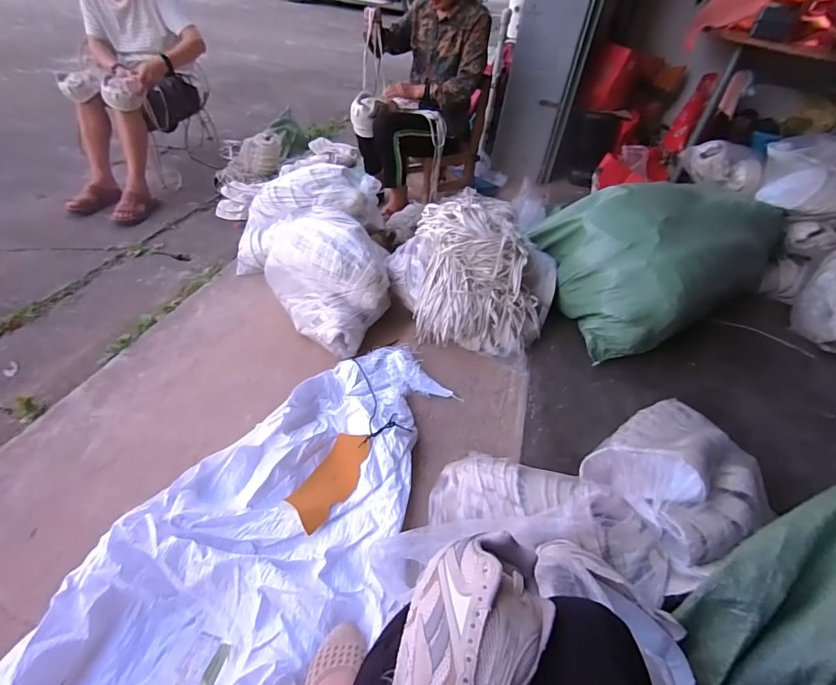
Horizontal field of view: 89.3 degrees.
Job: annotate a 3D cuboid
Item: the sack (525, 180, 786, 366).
[{"bbox_3d":[0.842,-0.363,1.515,0.950,0.348,0.556,-23,51,-29],"label":"sack"}]

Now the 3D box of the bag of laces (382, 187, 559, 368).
[{"bbox_3d":[0.170,-0.221,1.323,0.496,0.293,0.422,21,44,14],"label":"bag of laces"}]

